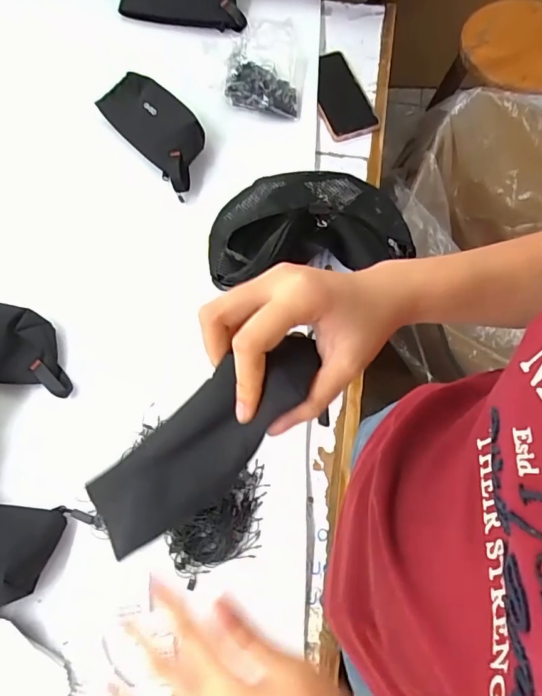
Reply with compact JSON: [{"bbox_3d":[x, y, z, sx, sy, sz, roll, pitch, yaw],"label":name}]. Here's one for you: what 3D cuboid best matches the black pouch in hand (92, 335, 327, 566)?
[{"bbox_3d":[-0.041,0.057,0.272,0.167,0.030,0.049,-43,73,14],"label":"black pouch in hand"}]

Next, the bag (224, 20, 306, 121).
[{"bbox_3d":[-0.010,-0.421,0.702,0.121,0.049,0.141,8,69,3],"label":"bag"}]

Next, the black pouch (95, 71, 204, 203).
[{"bbox_3d":[-0.158,-0.312,0.668,0.089,0.061,0.207,-37,74,-13],"label":"black pouch"}]

